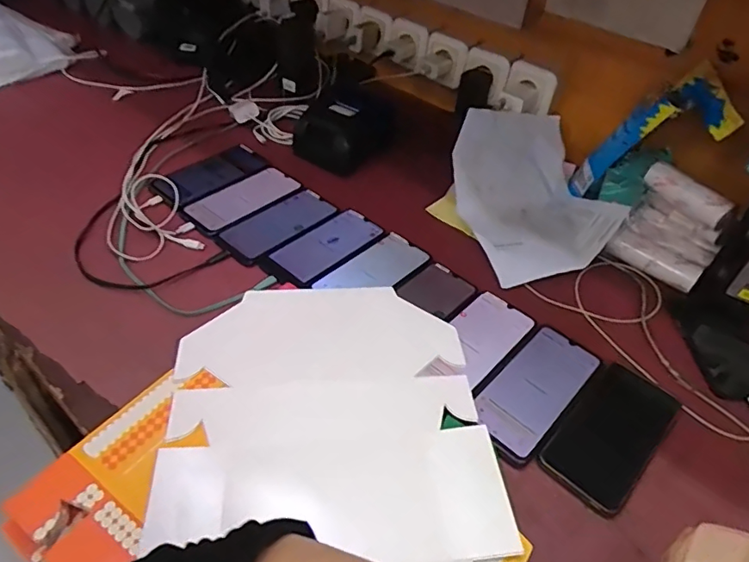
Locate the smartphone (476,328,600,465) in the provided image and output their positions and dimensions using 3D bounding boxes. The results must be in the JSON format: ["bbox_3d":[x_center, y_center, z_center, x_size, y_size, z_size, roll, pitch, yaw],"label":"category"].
[{"bbox_3d":[0.167,0.111,0.536,0.075,0.009,0.177,35,51,27],"label":"smartphone"}]

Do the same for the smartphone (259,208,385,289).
[{"bbox_3d":[-0.063,-0.050,0.680,0.076,0.008,0.167,33,50,26],"label":"smartphone"}]

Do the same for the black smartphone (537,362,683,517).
[{"bbox_3d":[0.235,0.146,0.506,0.077,0.014,0.163,35,51,28],"label":"black smartphone"}]

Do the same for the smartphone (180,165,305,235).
[{"bbox_3d":[-0.190,-0.119,0.746,0.083,0.014,0.172,36,51,28],"label":"smartphone"}]

